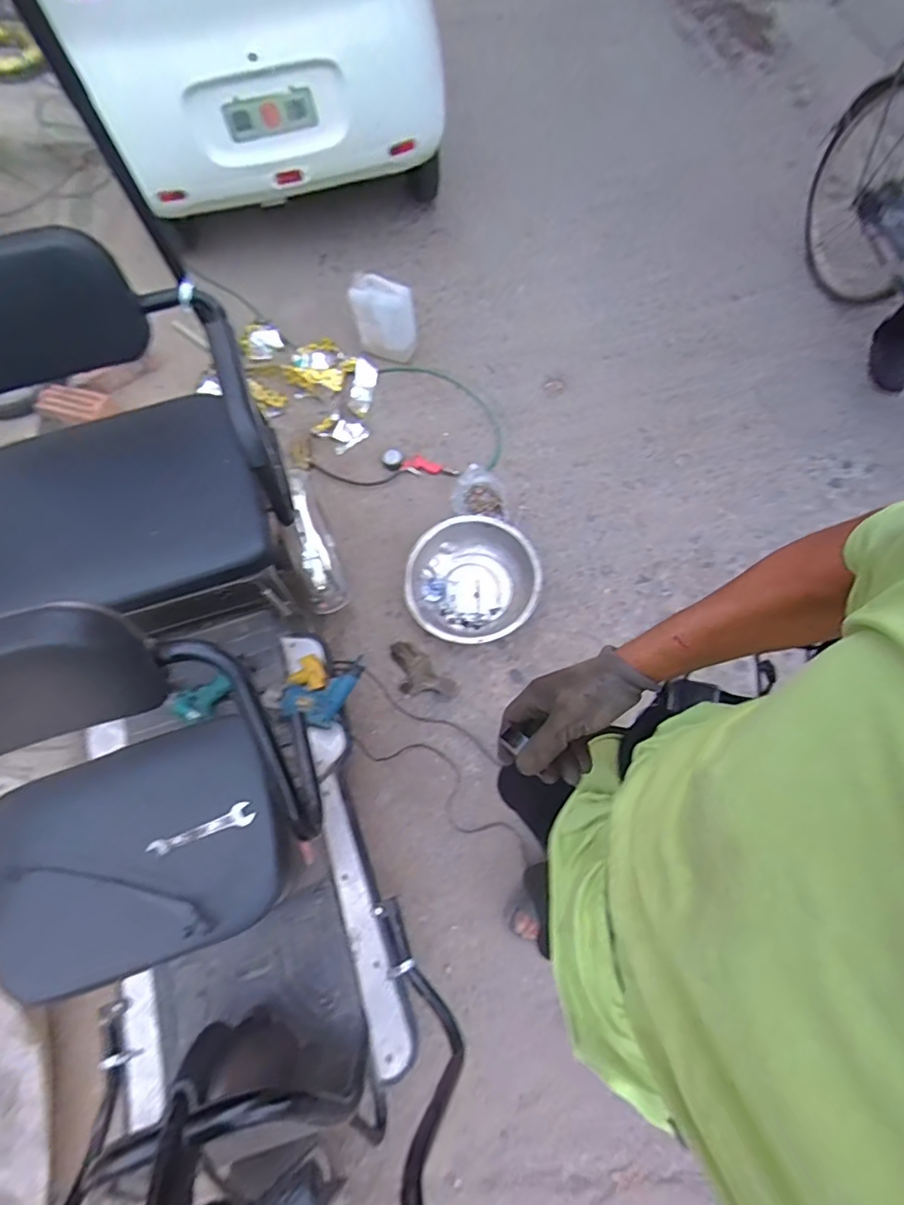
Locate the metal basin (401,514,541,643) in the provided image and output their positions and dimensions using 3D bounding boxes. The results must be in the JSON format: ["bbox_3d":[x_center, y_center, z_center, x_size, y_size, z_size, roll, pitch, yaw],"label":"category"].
[{"bbox_3d":[0.053,-0.057,1.561,0.360,0.108,0.359,-1,68,2],"label":"metal basin"}]

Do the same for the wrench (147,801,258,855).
[{"bbox_3d":[-0.382,0.346,0.848,0.159,0.006,0.036,-19,54,-5],"label":"wrench"}]

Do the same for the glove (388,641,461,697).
[{"bbox_3d":[-0.092,0.198,1.503,0.213,0.023,0.107,40,74,16],"label":"glove"}]

